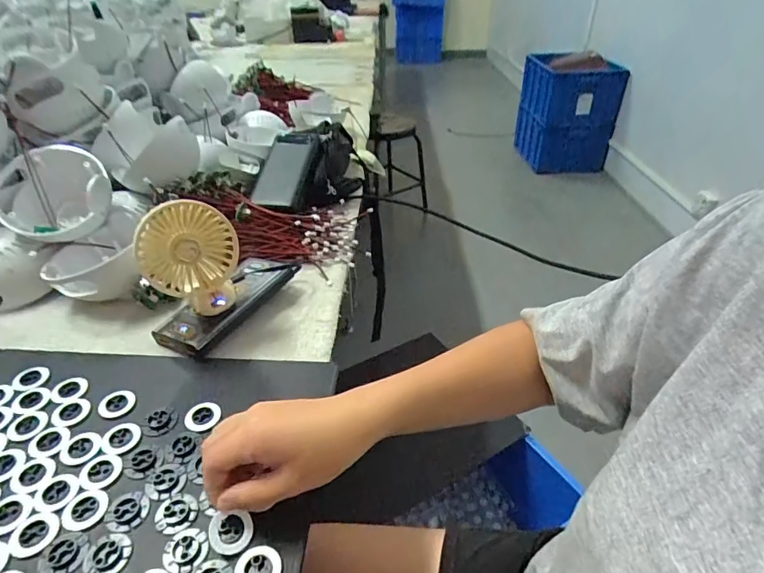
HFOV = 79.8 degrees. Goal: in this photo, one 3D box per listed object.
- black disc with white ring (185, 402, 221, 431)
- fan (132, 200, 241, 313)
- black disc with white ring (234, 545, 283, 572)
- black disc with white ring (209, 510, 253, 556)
[{"bbox_3d":[-0.151,0.108,0.383,0.028,0.005,0.030,1,34,-1],"label":"black disc with white ring"},{"bbox_3d":[-0.183,-0.016,0.451,0.090,0.134,0.045,-17,40,-20],"label":"fan"},{"bbox_3d":[-0.078,0.177,0.286,0.029,0.004,0.028,1,34,-1],"label":"black disc with white ring"},{"bbox_3d":[-0.100,0.164,0.302,0.027,0.009,0.022,1,53,-17],"label":"black disc with white ring"}]

